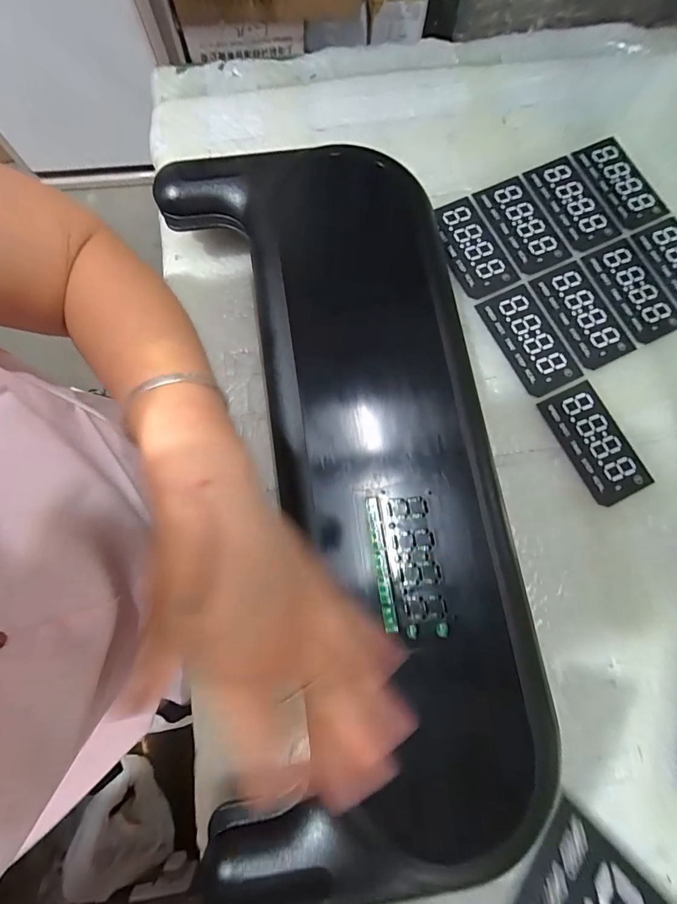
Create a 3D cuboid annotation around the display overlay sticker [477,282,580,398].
[{"bbox_3d":[0.156,-0.092,0.310,0.050,0.004,0.090,-24,79,-6],"label":"display overlay sticker"}]

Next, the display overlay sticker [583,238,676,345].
[{"bbox_3d":[0.252,-0.137,0.324,0.046,0.004,0.089,-25,80,-6],"label":"display overlay sticker"}]

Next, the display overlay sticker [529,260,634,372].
[{"bbox_3d":[0.204,-0.115,0.318,0.047,0.004,0.089,-25,80,-6],"label":"display overlay sticker"}]

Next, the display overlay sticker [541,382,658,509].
[{"bbox_3d":[0.199,-0.008,0.293,0.048,0.004,0.090,-25,80,-6],"label":"display overlay sticker"}]

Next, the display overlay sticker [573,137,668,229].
[{"bbox_3d":[0.256,-0.244,0.347,0.047,0.004,0.090,-27,80,-7],"label":"display overlay sticker"}]

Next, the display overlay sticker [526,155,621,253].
[{"bbox_3d":[0.209,-0.221,0.341,0.049,0.004,0.089,-25,80,-6],"label":"display overlay sticker"}]

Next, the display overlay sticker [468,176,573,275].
[{"bbox_3d":[0.160,-0.198,0.334,0.048,0.004,0.089,-25,81,-4],"label":"display overlay sticker"}]

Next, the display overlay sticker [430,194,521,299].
[{"bbox_3d":[0.113,-0.175,0.327,0.047,0.004,0.091,-24,80,-6],"label":"display overlay sticker"}]

